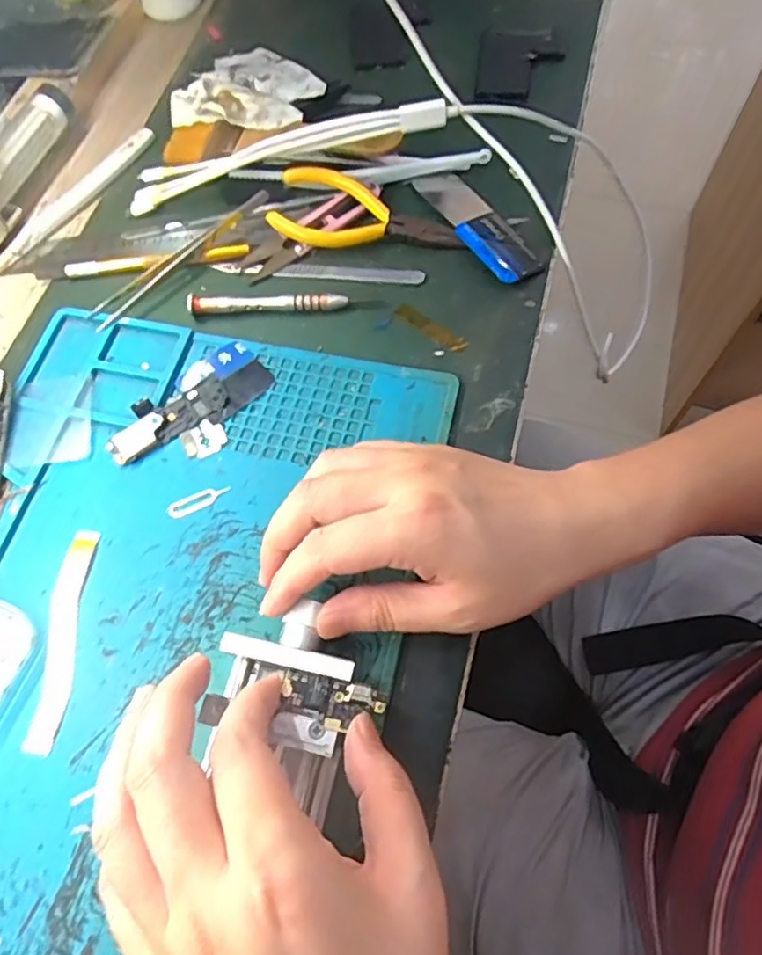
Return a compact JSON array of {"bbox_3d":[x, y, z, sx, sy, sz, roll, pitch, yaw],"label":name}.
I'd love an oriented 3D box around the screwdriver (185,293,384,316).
[{"bbox_3d":[-0.057,-0.105,0.367,0.112,0.011,0.012,-2,66,2],"label":"screwdriver"}]

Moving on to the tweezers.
[{"bbox_3d":[-0.124,-0.138,0.382,0.015,0.010,0.132,41,74,19],"label":"tweezers"}]

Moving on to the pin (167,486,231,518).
[{"bbox_3d":[-0.094,0.012,0.320,0.033,0.004,0.009,-24,72,-5],"label":"pin"}]

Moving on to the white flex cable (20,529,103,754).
[{"bbox_3d":[-0.152,0.075,0.294,0.019,0.004,0.102,-4,65,1],"label":"white flex cable"}]

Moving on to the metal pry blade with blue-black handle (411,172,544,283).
[{"bbox_3d":[0.060,-0.160,0.387,0.032,0.007,0.107,-28,67,-10],"label":"metal pry blade with blue-black handle"}]

